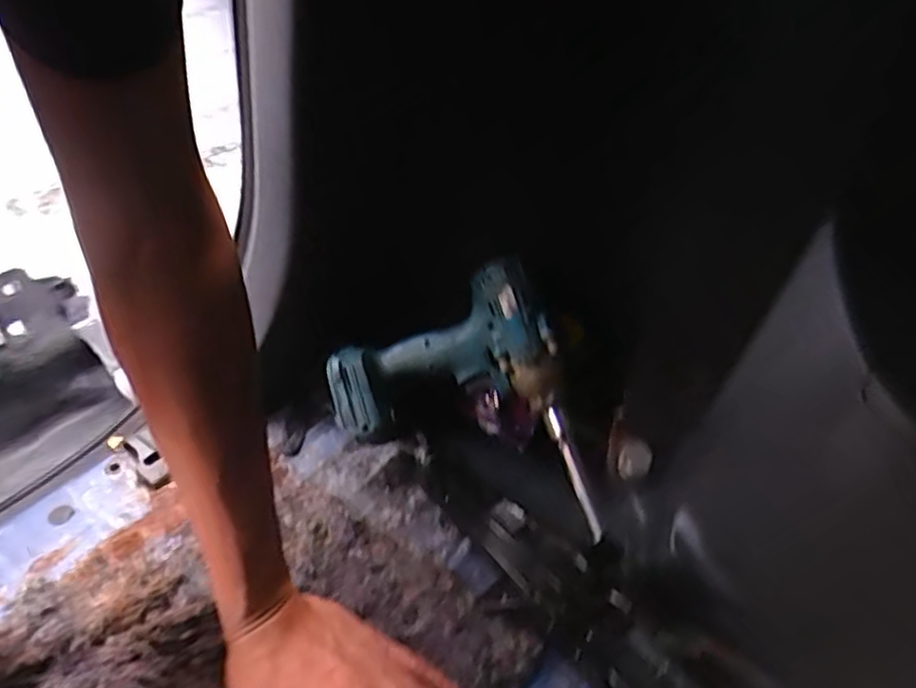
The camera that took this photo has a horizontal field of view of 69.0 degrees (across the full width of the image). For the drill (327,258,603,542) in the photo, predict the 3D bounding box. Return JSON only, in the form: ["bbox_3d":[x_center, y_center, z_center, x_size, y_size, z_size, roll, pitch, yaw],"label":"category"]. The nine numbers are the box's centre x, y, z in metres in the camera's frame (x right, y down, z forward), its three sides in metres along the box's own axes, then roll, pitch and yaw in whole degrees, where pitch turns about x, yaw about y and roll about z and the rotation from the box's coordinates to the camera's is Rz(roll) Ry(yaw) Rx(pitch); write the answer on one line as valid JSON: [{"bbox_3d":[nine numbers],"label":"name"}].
[{"bbox_3d":[-0.005,0.065,0.582,0.213,0.236,0.079,-17,-2,27],"label":"drill"}]

